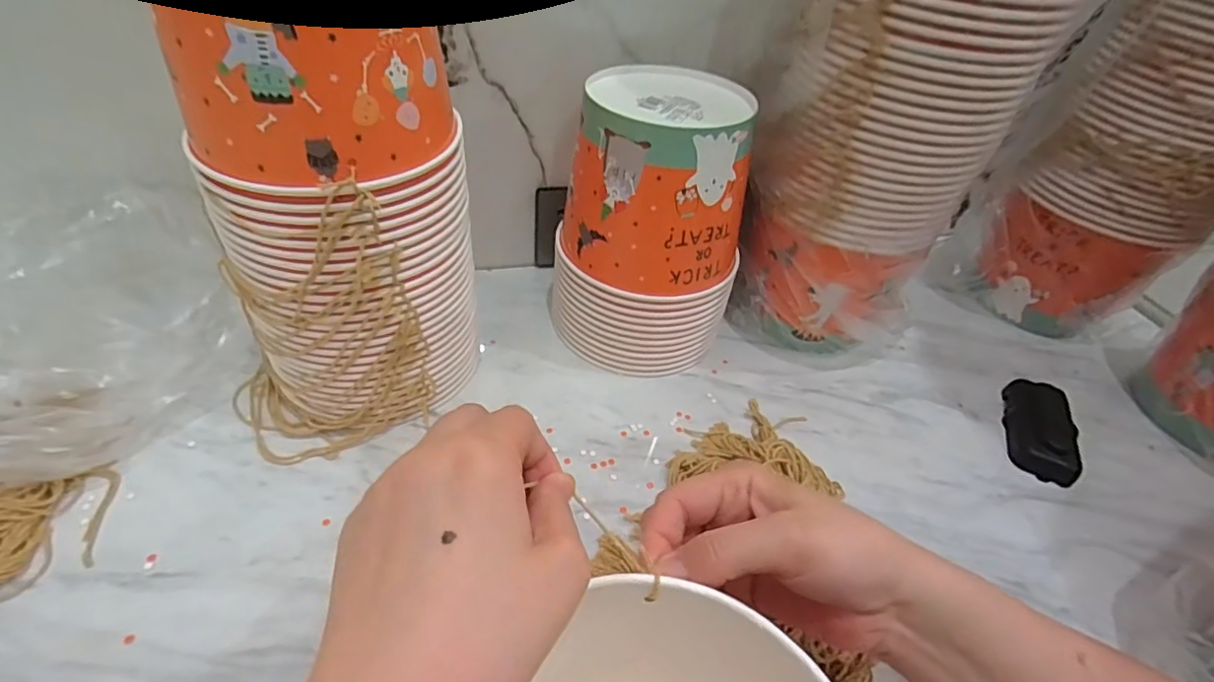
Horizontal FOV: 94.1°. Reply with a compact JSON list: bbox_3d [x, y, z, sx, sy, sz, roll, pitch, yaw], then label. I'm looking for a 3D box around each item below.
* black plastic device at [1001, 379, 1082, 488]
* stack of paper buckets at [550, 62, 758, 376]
[{"bbox_3d":[0.385,0.077,0.500,0.052,0.022,0.108,22,45,15],"label":"black plastic device"},{"bbox_3d":[0.041,-0.092,0.488,0.149,0.221,0.139,5,43,-3],"label":"stack of paper buckets"}]

